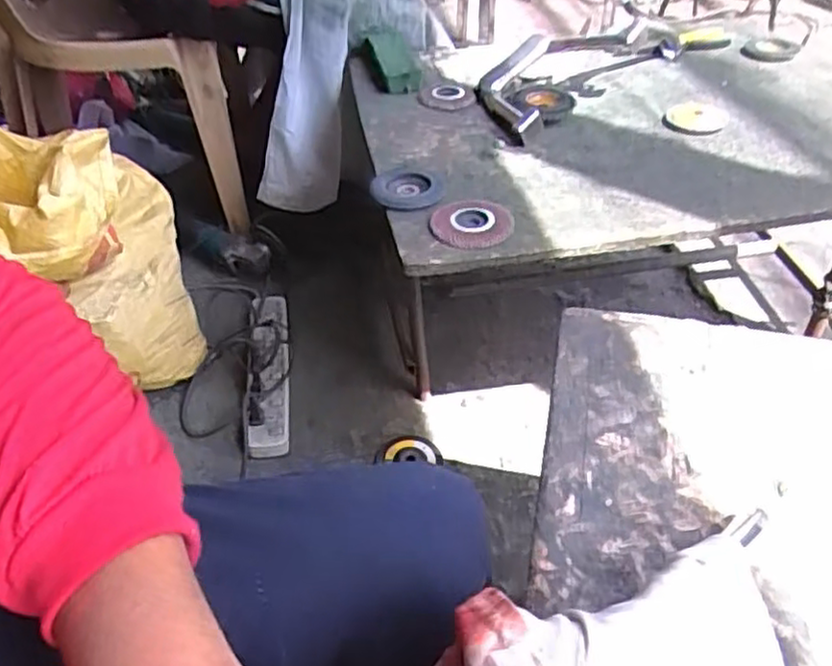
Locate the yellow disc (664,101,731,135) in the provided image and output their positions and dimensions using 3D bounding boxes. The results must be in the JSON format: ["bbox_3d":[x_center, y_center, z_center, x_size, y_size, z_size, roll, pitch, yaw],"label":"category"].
[{"bbox_3d":[0.396,-0.306,0.995,0.082,0.024,0.094,16,43,17],"label":"yellow disc"}]

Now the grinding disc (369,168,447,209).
[{"bbox_3d":[-0.007,-0.183,0.877,0.087,0.016,0.085,0,43,0],"label":"grinding disc"}]

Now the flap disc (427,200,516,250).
[{"bbox_3d":[0.067,-0.128,0.813,0.094,0.014,0.088,0,43,0],"label":"flap disc"}]

